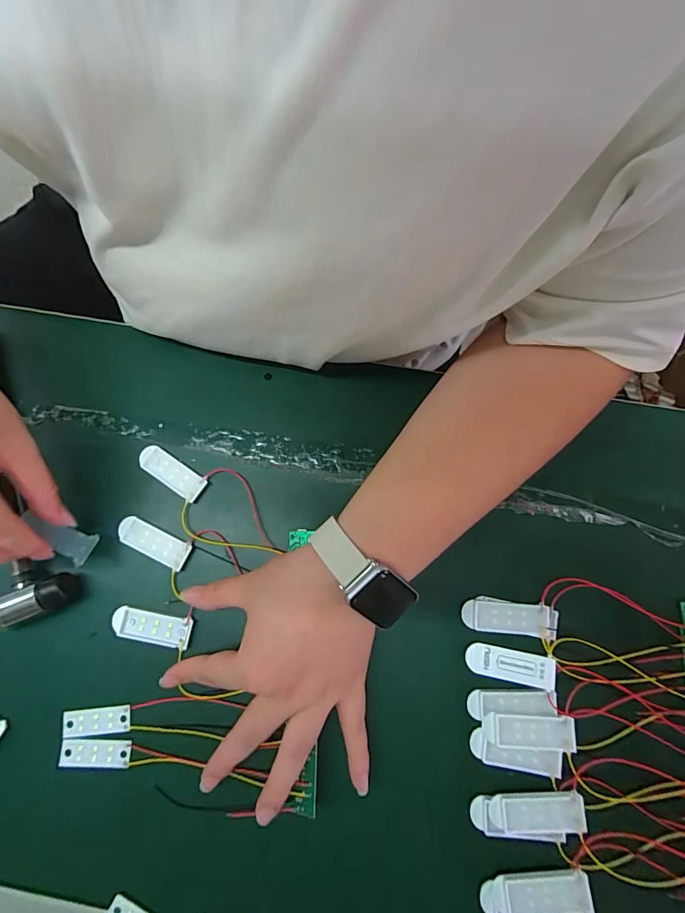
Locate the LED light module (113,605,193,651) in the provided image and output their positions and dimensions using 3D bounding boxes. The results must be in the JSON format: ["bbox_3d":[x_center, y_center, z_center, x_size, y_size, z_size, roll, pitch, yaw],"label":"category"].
[{"bbox_3d":[-0.136,0.122,0.296,0.056,0.004,0.021,10,77,3],"label":"LED light module"}]

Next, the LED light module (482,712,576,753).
[{"bbox_3d":[0.123,0.183,0.274,0.057,0.008,0.022,1,77,1],"label":"LED light module"}]

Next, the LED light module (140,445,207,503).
[{"bbox_3d":[-0.132,0.012,0.319,0.055,0.004,0.021,34,79,8],"label":"LED light module"}]

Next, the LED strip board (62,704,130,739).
[{"bbox_3d":[-0.170,0.182,0.283,0.045,0.004,0.017,-5,77,-1],"label":"LED strip board"}]

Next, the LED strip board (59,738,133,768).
[{"bbox_3d":[-0.168,0.200,0.279,0.046,0.004,0.016,3,77,1],"label":"LED strip board"}]

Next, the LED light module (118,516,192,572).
[{"bbox_3d":[-0.141,0.064,0.309,0.055,0.007,0.021,25,78,6],"label":"LED light module"}]

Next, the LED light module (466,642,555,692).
[{"bbox_3d":[0.115,0.143,0.281,0.057,0.006,0.021,10,77,3],"label":"LED light module"}]

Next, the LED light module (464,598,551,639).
[{"bbox_3d":[0.114,0.112,0.287,0.058,0.006,0.022,4,77,1],"label":"LED light module"}]

